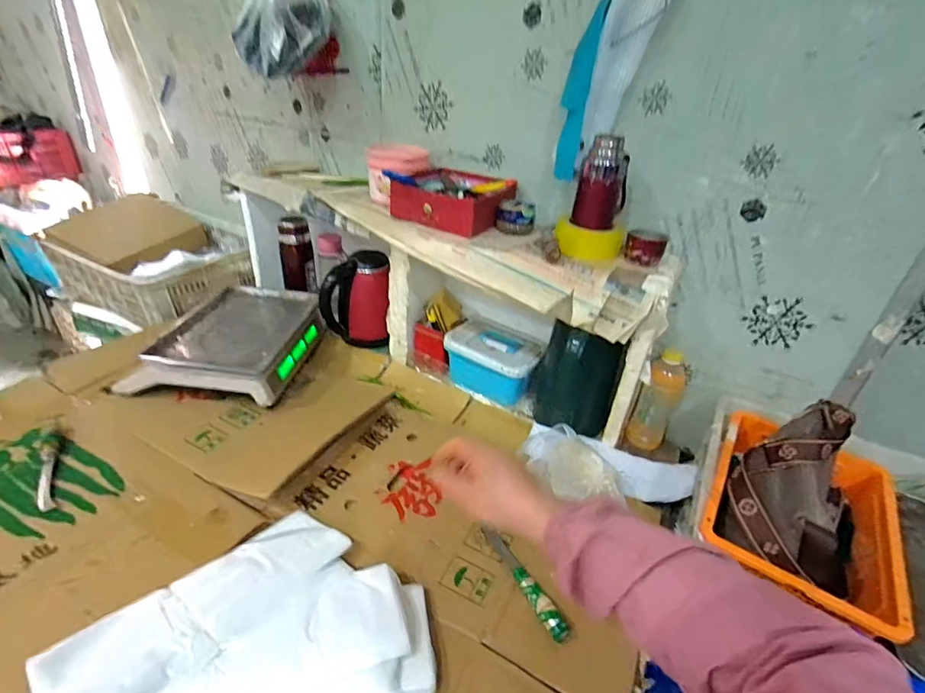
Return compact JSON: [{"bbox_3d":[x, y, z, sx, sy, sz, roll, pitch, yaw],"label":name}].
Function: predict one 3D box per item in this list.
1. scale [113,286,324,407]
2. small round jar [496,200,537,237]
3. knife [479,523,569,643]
[{"bbox_3d":[-0.471,-0.008,0.969,0.253,0.102,0.326,6,31,2],"label":"scale"},{"bbox_3d":[0.098,-0.237,0.817,0.068,0.047,0.074,7,31,3],"label":"small round jar"},{"bbox_3d":[0.080,0.312,0.606,0.023,0.022,0.177,-12,35,-27],"label":"knife"}]

